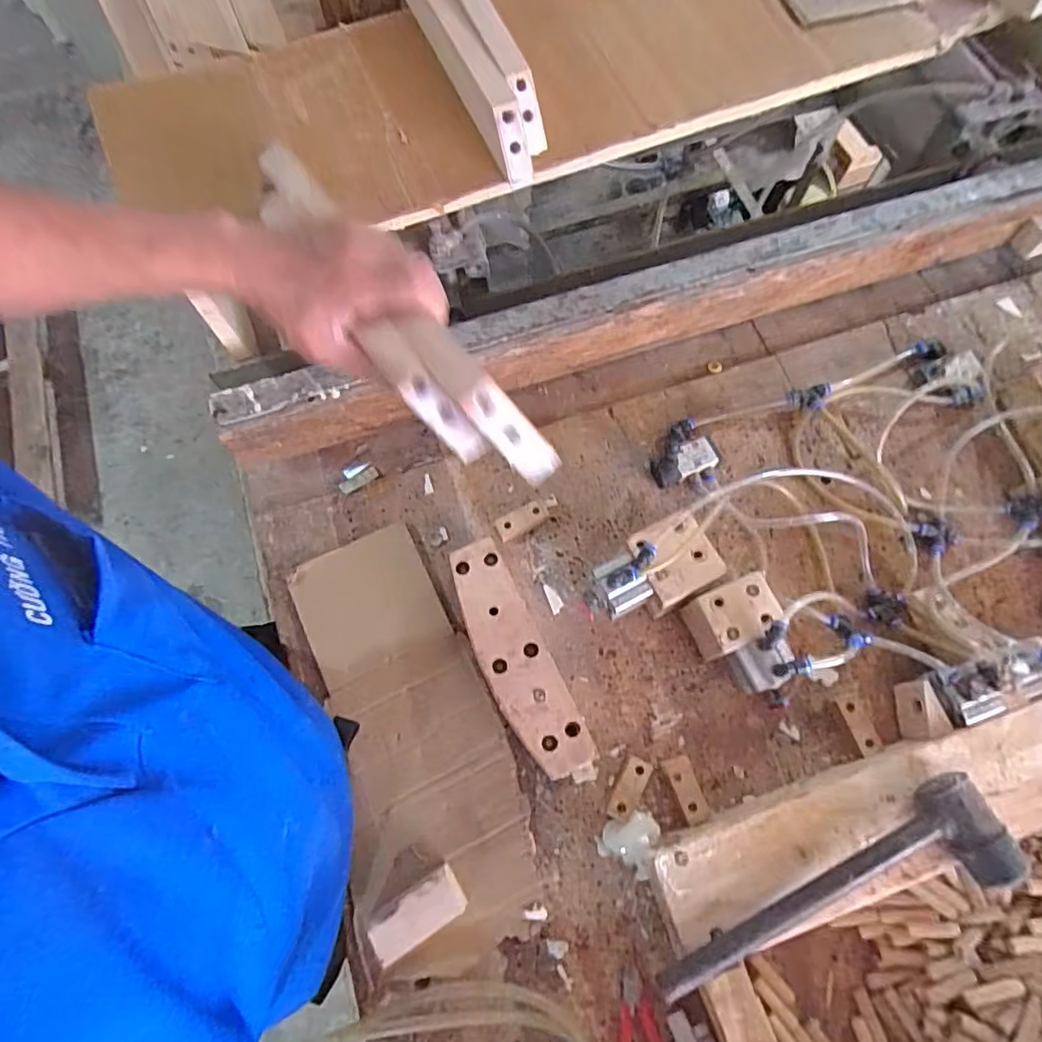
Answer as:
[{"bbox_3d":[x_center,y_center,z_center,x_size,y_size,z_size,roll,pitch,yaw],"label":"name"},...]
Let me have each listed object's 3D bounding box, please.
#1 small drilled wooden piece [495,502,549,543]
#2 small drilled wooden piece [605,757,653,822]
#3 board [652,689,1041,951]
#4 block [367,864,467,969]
[{"bbox_3d":[0.002,0.000,0.717,0.064,0.021,0.023,-27,72,-8],"label":"small drilled wooden piece"},{"bbox_3d":[0.110,0.274,0.613,0.026,0.020,0.061,29,74,10],"label":"small drilled wooden piece"},{"bbox_3d":[0.504,0.238,0.595,0.785,0.050,0.114,-18,71,-6],"label":"board"},{"bbox_3d":[-0.098,0.371,0.568,0.087,0.035,0.042,-31,73,-9],"label":"block"}]

